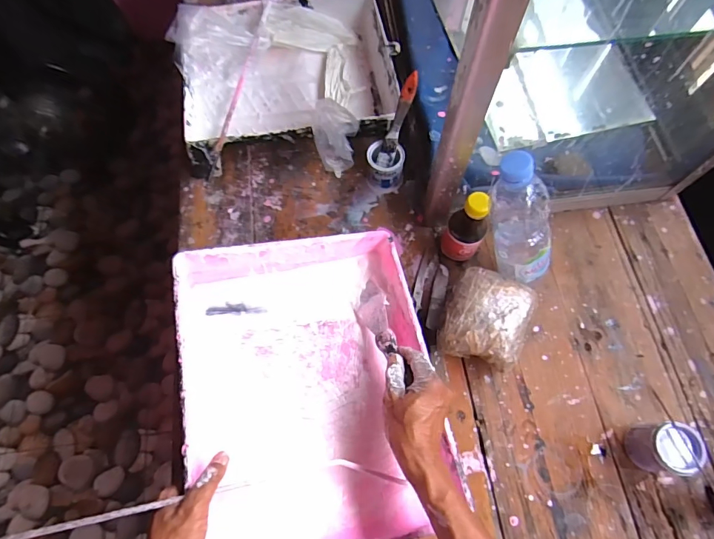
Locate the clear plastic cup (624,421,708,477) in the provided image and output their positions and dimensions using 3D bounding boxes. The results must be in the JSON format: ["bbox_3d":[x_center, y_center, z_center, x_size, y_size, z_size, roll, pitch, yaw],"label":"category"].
[{"bbox_3d":[0.369,0.213,0.501,0.053,0.065,0.054,-3,69,0],"label":"clear plastic cup"}]

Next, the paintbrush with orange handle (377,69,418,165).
[{"bbox_3d":[0.061,-0.219,0.619,0.023,0.134,0.008,24,28,10],"label":"paintbrush with orange handle"}]

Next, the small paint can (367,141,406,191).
[{"bbox_3d":[0.045,-0.161,0.657,0.056,0.055,0.051,0,69,1],"label":"small paint can"}]

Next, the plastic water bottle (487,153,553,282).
[{"bbox_3d":[0.193,-0.056,0.500,0.054,0.210,0.052,29,69,40],"label":"plastic water bottle"}]

